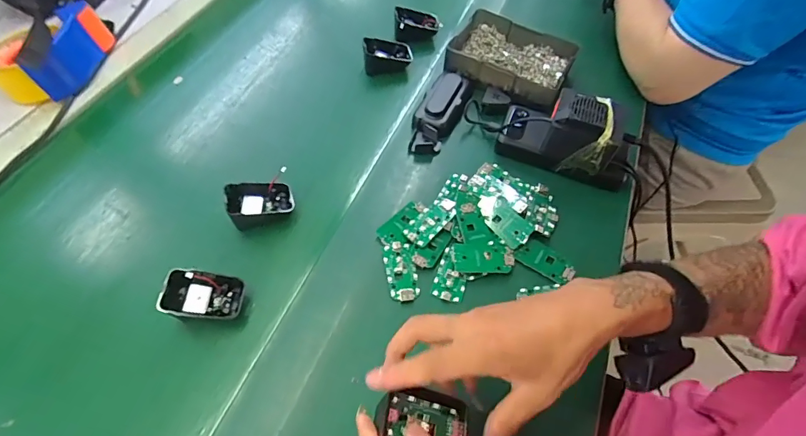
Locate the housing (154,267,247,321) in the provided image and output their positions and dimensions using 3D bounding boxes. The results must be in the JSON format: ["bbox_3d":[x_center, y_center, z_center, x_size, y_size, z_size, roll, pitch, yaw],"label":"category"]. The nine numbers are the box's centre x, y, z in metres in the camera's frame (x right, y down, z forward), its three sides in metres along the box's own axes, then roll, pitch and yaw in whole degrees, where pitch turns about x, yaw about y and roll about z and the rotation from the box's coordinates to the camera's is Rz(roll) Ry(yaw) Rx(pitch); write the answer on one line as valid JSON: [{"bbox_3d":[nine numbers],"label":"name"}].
[{"bbox_3d":[-0.187,0.074,0.408,0.062,0.035,0.047,4,54,3],"label":"housing"}]

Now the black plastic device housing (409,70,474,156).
[{"bbox_3d":[0.051,-0.142,0.564,0.052,0.033,0.149,21,58,14],"label":"black plastic device housing"}]

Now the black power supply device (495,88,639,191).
[{"bbox_3d":[0.192,-0.104,0.505,0.157,0.064,0.080,31,60,19],"label":"black power supply device"}]

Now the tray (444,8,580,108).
[{"bbox_3d":[0.152,-0.229,0.610,0.160,0.038,0.128,23,58,15],"label":"tray"}]

